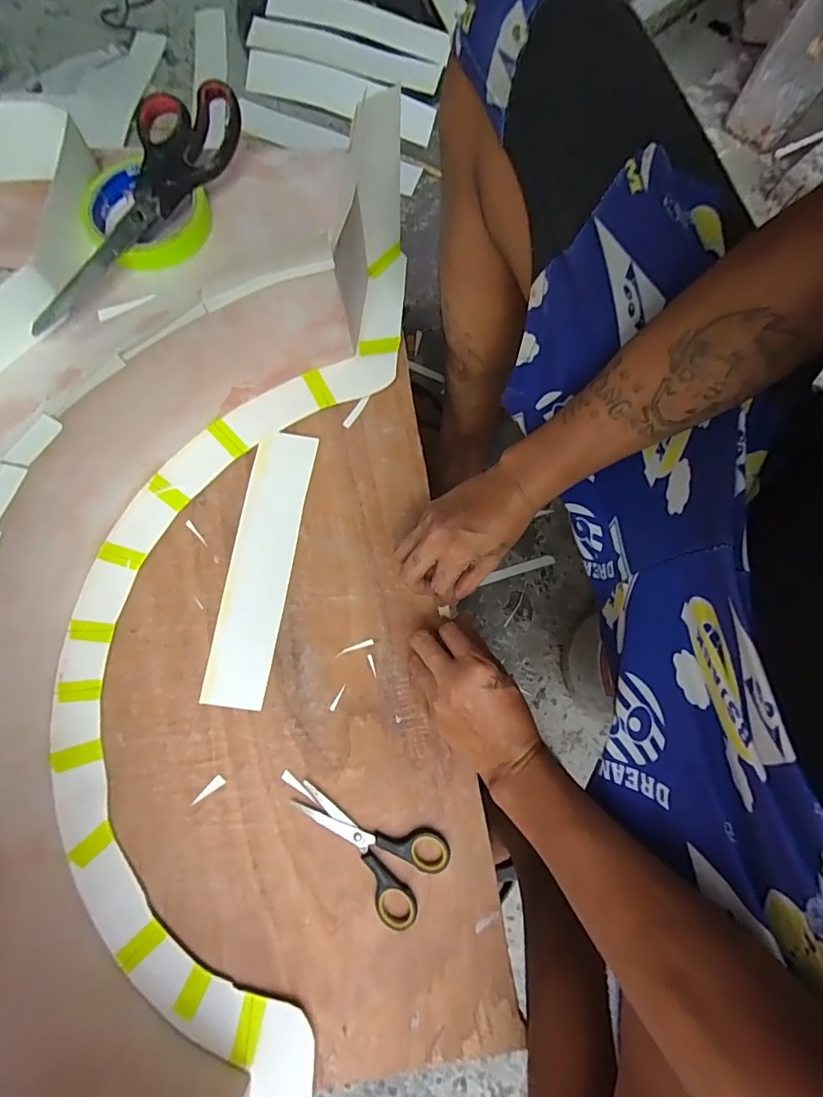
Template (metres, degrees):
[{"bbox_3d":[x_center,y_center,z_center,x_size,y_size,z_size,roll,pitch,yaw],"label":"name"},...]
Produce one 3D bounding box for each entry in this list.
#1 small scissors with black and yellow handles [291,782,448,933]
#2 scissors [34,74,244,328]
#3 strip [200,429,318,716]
[{"bbox_3d":[-0.042,0.253,0.405,0.133,0.007,0.075,26,77,5],"label":"small scissors with black and yellow handles"},{"bbox_3d":[-0.202,-0.255,0.362,0.069,0.035,0.226,23,77,5],"label":"scissors"},{"bbox_3d":[-0.143,0.013,0.460,0.055,0.008,0.262,11,78,-8],"label":"strip"}]

